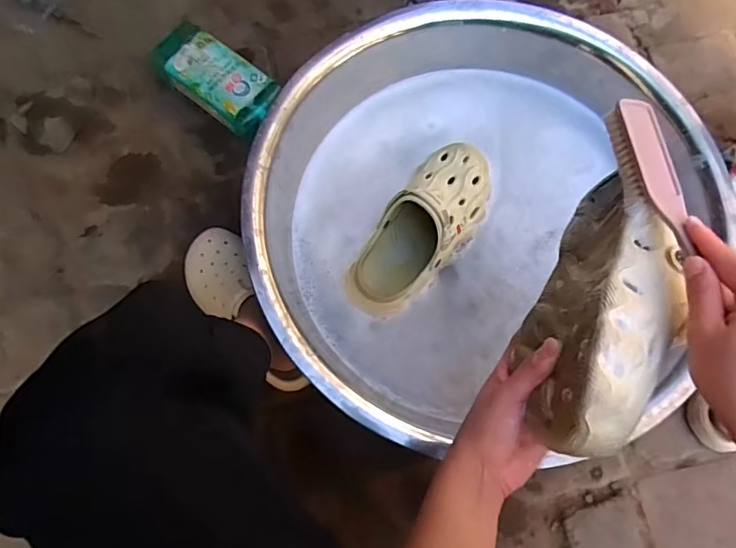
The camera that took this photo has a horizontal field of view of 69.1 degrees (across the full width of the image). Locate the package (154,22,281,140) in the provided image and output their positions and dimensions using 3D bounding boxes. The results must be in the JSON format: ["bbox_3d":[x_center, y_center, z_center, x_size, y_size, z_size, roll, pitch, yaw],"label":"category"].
[{"bbox_3d":[-0.234,-0.298,0.830,0.189,0.073,0.100,36,78,9],"label":"package"}]

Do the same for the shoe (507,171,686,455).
[{"bbox_3d":[0.187,0.020,0.429,0.088,0.105,0.254,19,55,7],"label":"shoe"}]

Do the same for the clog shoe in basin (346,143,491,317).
[{"bbox_3d":[0.079,-0.066,0.718,0.110,0.086,0.267,32,77,8],"label":"clog shoe in basin"}]

